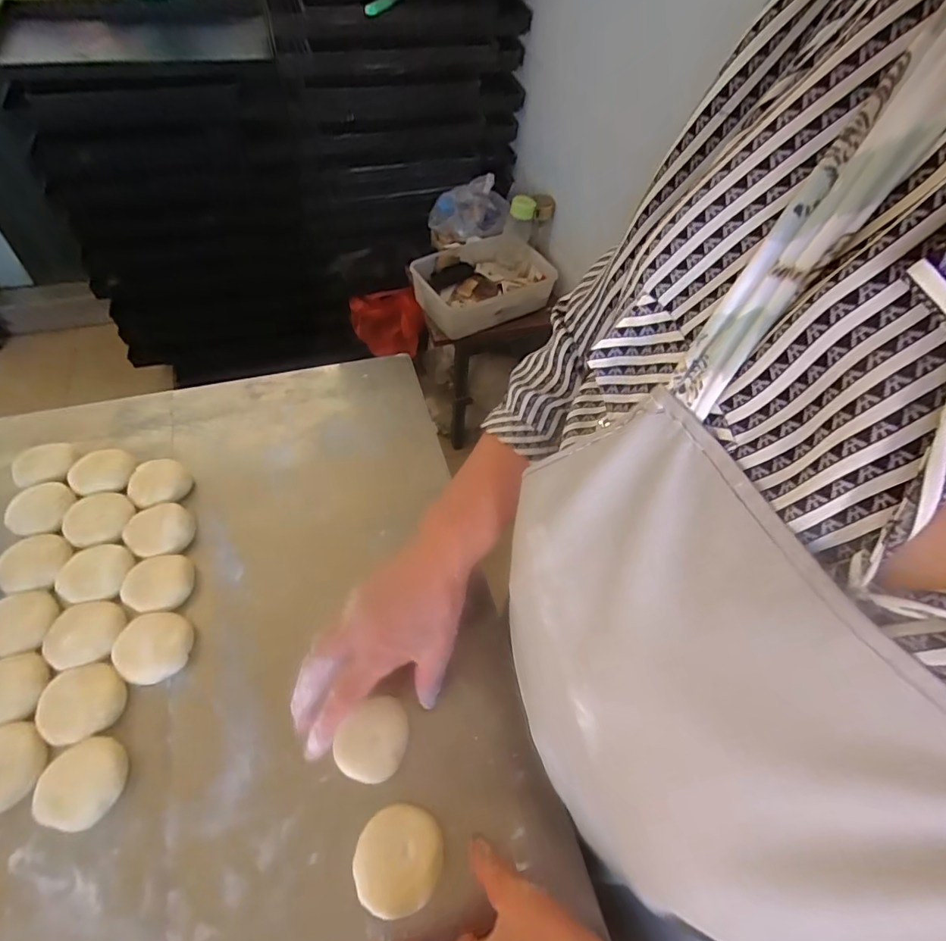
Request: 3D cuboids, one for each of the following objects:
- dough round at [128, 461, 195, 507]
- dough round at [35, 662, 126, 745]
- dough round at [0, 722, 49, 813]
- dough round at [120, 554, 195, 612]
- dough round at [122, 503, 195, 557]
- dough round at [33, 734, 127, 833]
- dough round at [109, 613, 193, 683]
[{"bbox_3d":[-0.328,0.014,0.534,0.050,0.019,0.057,31,58,16],"label":"dough round"},{"bbox_3d":[-0.319,0.189,0.416,0.059,0.016,0.057,2,55,-3],"label":"dough round"},{"bbox_3d":[-0.358,0.226,0.387,0.054,0.025,0.054,2,55,-3],"label":"dough round"},{"bbox_3d":[-0.291,0.104,0.475,0.054,0.019,0.053,2,55,-3],"label":"dough round"},{"bbox_3d":[-0.308,0.059,0.504,0.058,0.021,0.055,2,55,-3],"label":"dough round"},{"bbox_3d":[-0.296,0.236,0.388,0.054,0.013,0.058,2,55,-3],"label":"dough round"},{"bbox_3d":[-0.277,0.152,0.444,0.057,0.017,0.058,2,55,-3],"label":"dough round"}]

